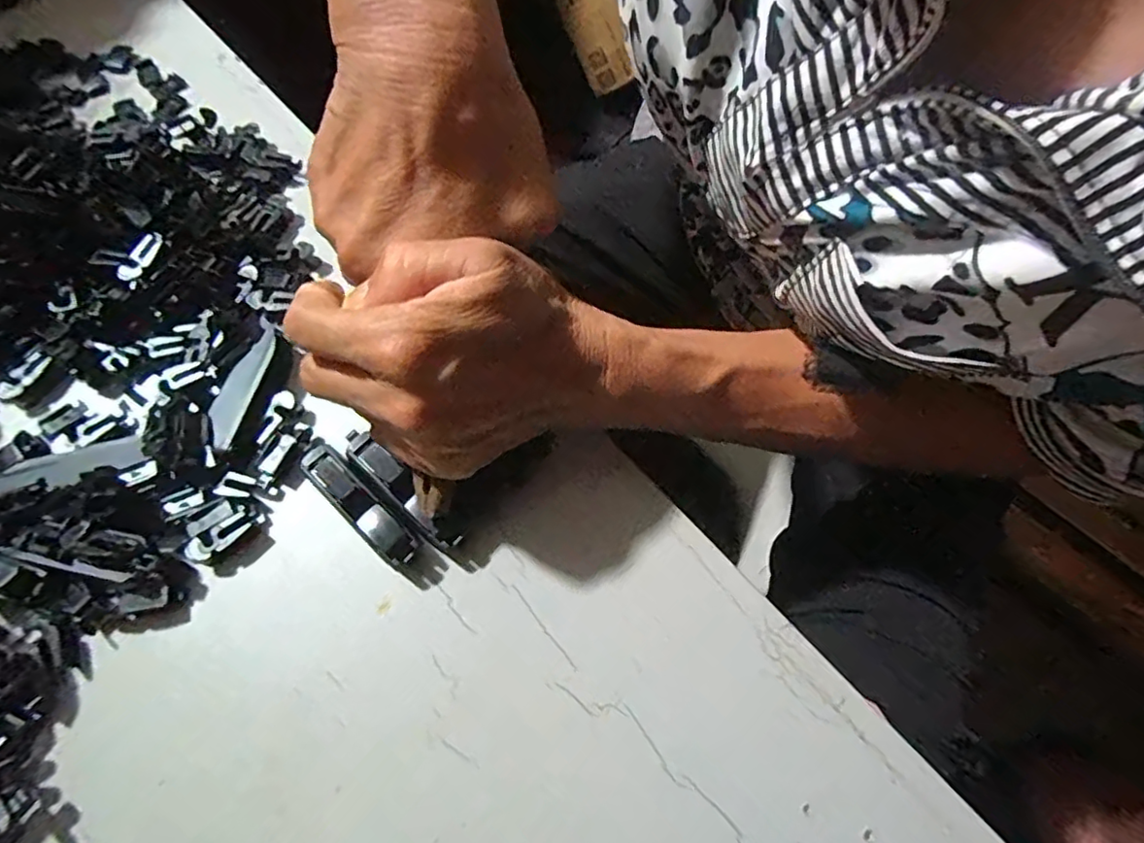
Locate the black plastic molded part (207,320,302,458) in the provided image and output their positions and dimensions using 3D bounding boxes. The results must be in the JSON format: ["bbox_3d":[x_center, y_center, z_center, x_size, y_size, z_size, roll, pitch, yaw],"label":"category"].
[{"bbox_3d":[-0.149,-0.016,0.272,0.024,0.007,0.063,20,72,6],"label":"black plastic molded part"}]

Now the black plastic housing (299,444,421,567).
[{"bbox_3d":[-0.093,0.034,0.258,0.071,0.014,0.016,41,76,12],"label":"black plastic housing"}]

